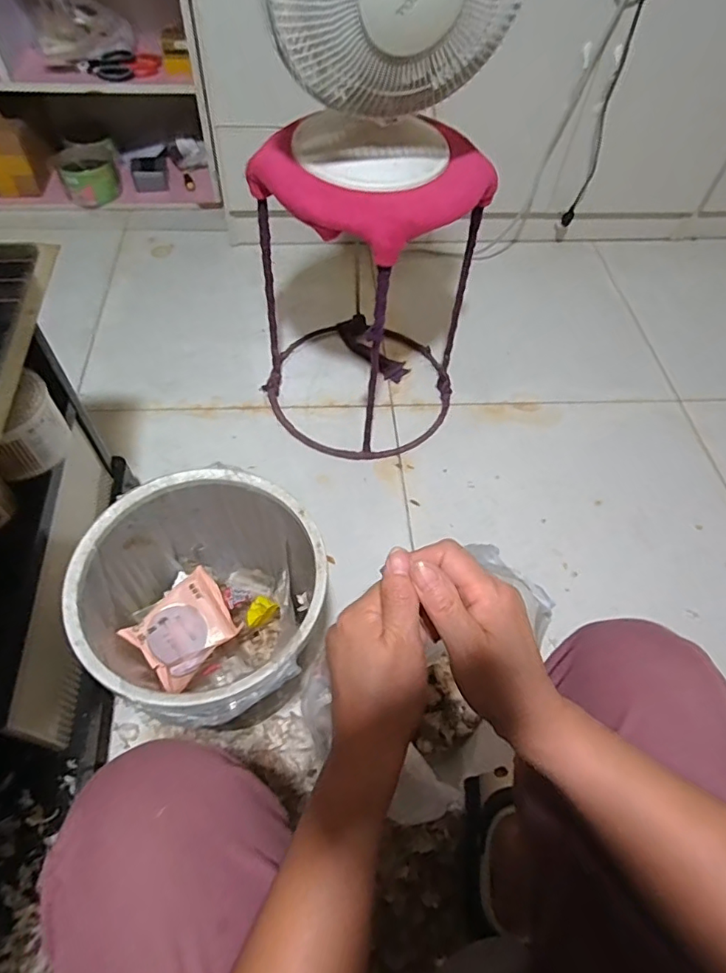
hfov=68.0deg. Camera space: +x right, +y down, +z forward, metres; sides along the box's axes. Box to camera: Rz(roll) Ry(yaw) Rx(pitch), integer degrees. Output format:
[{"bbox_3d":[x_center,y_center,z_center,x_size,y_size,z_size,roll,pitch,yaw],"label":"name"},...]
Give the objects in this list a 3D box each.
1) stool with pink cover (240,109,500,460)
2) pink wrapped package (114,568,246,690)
[{"bbox_3d":[0.010,-0.326,0.891,0.346,0.456,0.366,14,56,6],"label":"stool with pink cover"},{"bbox_3d":[-0.194,0.158,0.594,0.107,0.040,0.089,-40,82,-13],"label":"pink wrapped package"}]

